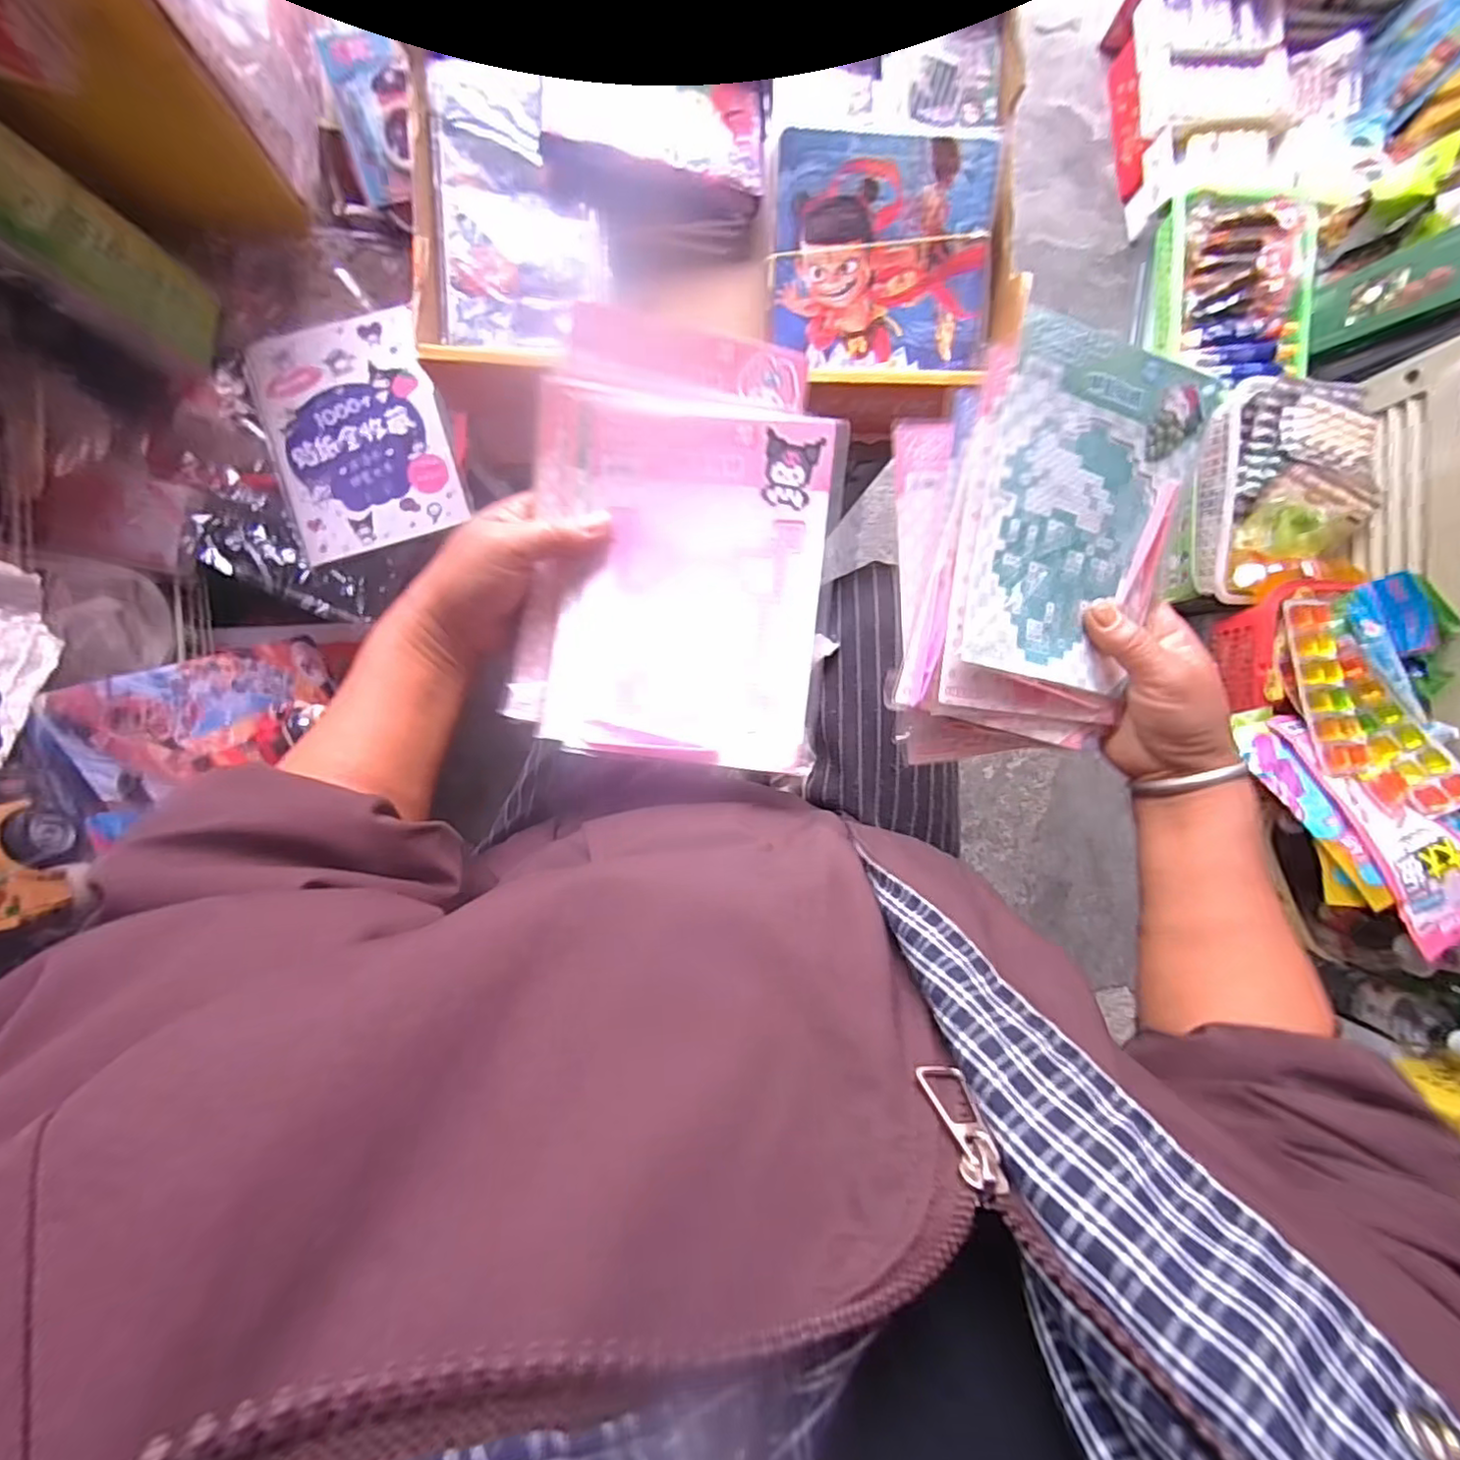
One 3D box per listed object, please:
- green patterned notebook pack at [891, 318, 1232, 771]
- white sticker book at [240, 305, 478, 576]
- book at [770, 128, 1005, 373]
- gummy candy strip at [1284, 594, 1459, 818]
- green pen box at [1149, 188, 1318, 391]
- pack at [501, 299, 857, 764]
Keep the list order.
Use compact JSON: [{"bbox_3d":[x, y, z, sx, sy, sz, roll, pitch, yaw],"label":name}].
[{"bbox_3d":[0.173,-0.095,0.341,0.169,0.046,0.216,0,90,-5],"label":"green patterned notebook pack"},{"bbox_3d":[-0.330,-0.261,0.554,0.147,0.009,0.194,-18,92,-5],"label":"white sticker book"},{"bbox_3d":[0.101,-0.310,0.411,0.145,0.012,0.130,-2,110,-2],"label":"book"},{"bbox_3d":[0.751,-0.025,0.749,0.144,0.032,0.282,-25,79,-5],"label":"gummy candy strip"},{"bbox_3d":[0.684,-0.584,0.841,0.189,0.075,0.276,0,90,-5],"label":"green pen box"},{"bbox_3d":[-0.026,-0.097,0.333,0.166,0.023,0.224,11,94,7],"label":"pack"}]

